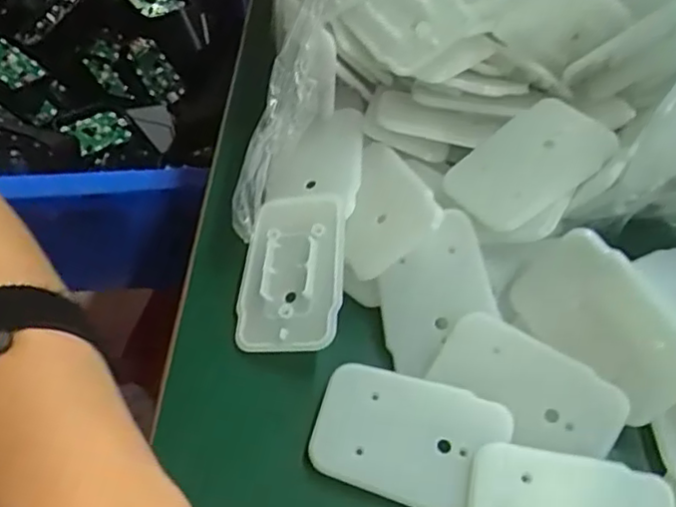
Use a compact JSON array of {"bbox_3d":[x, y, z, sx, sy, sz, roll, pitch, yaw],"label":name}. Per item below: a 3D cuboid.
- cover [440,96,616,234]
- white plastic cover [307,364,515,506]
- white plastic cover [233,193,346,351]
[{"bbox_3d":[0.078,-0.037,0.270,0.064,0.004,0.041,-40,61,-6],"label":"cover"},{"bbox_3d":[0.025,0.066,0.238,0.065,0.004,0.043,17,69,11],"label":"white plastic cover"},{"bbox_3d":[-0.019,0.007,0.270,0.043,0.004,0.065,-2,66,21],"label":"white plastic cover"}]

